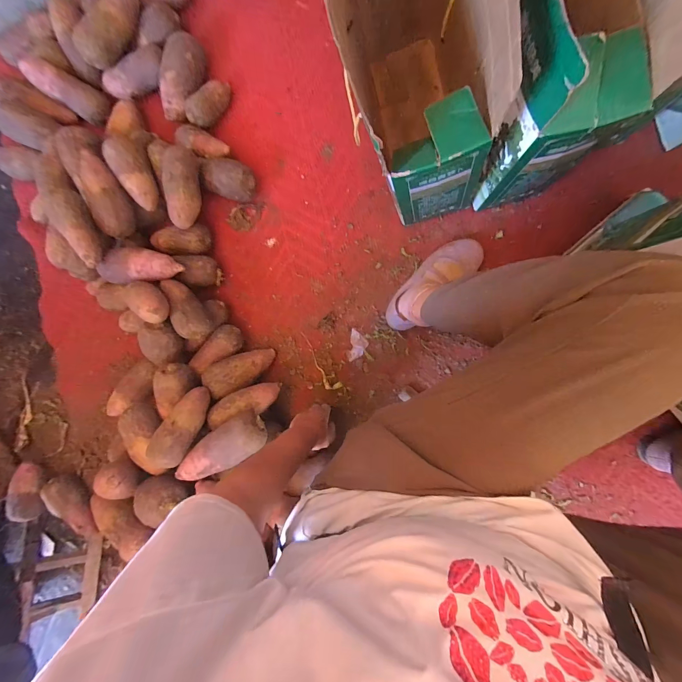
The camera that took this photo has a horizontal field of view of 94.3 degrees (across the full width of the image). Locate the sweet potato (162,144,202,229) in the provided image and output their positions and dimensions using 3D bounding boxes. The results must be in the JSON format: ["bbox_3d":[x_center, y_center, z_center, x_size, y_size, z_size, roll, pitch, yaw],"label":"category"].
[{"bbox_3d":[-0.325,-0.314,0.653,0.057,0.068,0.153,8,107,6],"label":"sweet potato"}]

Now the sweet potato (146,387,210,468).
[{"bbox_3d":[-0.300,0.157,0.598,0.055,0.049,0.153,16,55,6],"label":"sweet potato"}]

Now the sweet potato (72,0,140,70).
[{"bbox_3d":[-0.464,-0.632,0.636,0.054,0.062,0.157,32,96,5],"label":"sweet potato"}]

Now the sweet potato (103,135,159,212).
[{"bbox_3d":[-0.420,-0.343,0.649,0.062,0.051,0.139,-10,123,7],"label":"sweet potato"}]

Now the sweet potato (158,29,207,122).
[{"bbox_3d":[-0.343,-0.567,0.679,0.062,0.067,0.169,27,96,6],"label":"sweet potato"}]

